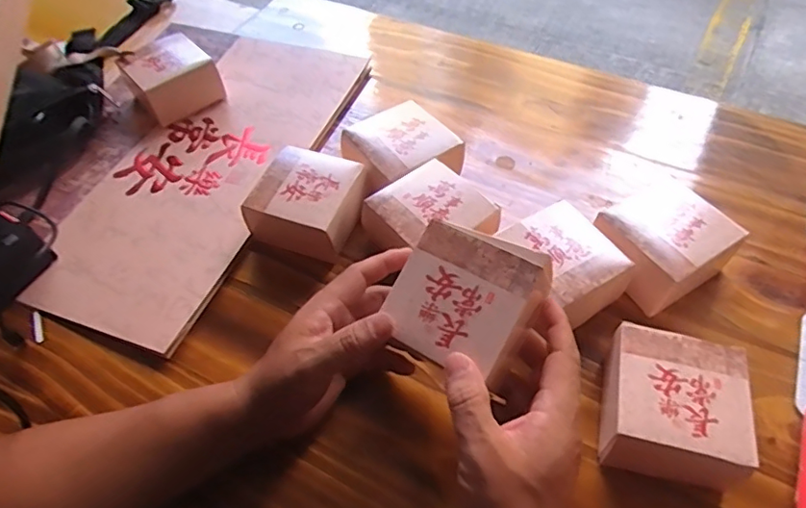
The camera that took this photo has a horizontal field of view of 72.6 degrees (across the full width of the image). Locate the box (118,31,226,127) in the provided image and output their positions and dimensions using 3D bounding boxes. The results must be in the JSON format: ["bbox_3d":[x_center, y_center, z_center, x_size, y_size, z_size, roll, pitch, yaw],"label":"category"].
[{"bbox_3d":[-0.260,-0.199,0.619,0.084,0.051,0.078,-36,58,-22],"label":"box"}]

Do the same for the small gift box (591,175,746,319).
[{"bbox_3d":[0.219,-0.007,0.466,0.095,0.054,0.087,-25,54,-16],"label":"small gift box"}]

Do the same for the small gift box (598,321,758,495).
[{"bbox_3d":[0.186,0.110,0.383,0.087,0.054,0.099,9,53,11],"label":"small gift box"}]

